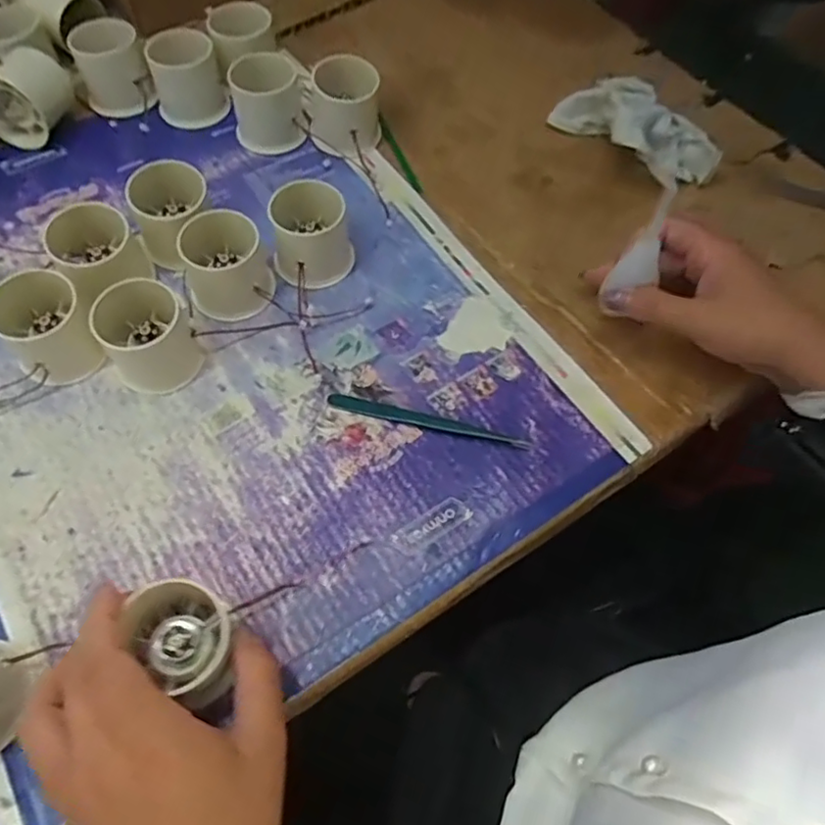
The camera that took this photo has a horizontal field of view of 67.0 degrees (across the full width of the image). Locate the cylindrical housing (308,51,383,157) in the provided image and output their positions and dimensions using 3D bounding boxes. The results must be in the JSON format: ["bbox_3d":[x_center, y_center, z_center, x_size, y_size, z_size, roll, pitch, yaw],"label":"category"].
[{"bbox_3d":[-0.052,-0.238,0.485,0.052,0.054,0.055,1,62,-3],"label":"cylindrical housing"}]

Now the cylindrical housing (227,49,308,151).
[{"bbox_3d":[-0.114,-0.241,0.487,0.050,0.055,0.050,1,62,-3],"label":"cylindrical housing"}]

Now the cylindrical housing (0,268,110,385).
[{"bbox_3d":[-0.233,-0.056,0.387,0.053,0.048,0.063,-29,68,-17],"label":"cylindrical housing"}]

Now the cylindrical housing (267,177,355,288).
[{"bbox_3d":[-0.070,-0.125,0.431,0.053,0.048,0.057,1,62,-3],"label":"cylindrical housing"}]

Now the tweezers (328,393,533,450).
[{"bbox_3d":[0.010,0.006,0.391,0.128,0.006,0.010,14,62,4],"label":"tweezers"}]

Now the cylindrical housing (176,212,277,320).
[{"bbox_3d":[-0.126,-0.100,0.417,0.055,0.048,0.054,1,62,-3],"label":"cylindrical housing"}]

